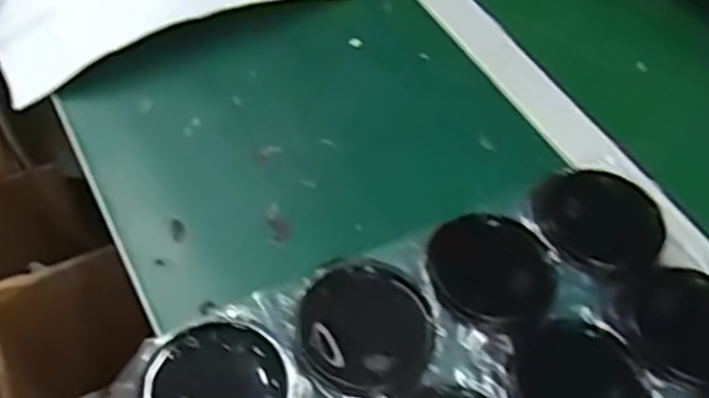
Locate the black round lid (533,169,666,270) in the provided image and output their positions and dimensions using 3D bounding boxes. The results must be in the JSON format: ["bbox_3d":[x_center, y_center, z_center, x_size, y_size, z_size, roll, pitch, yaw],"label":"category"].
[{"bbox_3d":[0.157,0.010,0.462,0.078,0.010,0.068,24,54,13],"label":"black round lid"}]

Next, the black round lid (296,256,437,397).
[{"bbox_3d":[0.007,0.070,0.401,0.075,0.008,0.077,24,54,13],"label":"black round lid"}]

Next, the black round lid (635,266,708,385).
[{"bbox_3d":[0.202,0.074,0.426,0.069,0.014,0.065,3,52,-3],"label":"black round lid"}]

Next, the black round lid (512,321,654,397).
[{"bbox_3d":[0.124,0.102,0.393,0.071,0.004,0.075,3,52,-3],"label":"black round lid"}]

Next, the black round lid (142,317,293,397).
[{"bbox_3d":[-0.070,0.098,0.370,0.071,0.010,0.076,3,52,-3],"label":"black round lid"}]

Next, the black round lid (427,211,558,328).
[{"bbox_3d":[0.081,0.041,0.430,0.074,0.011,0.068,3,52,-3],"label":"black round lid"}]

